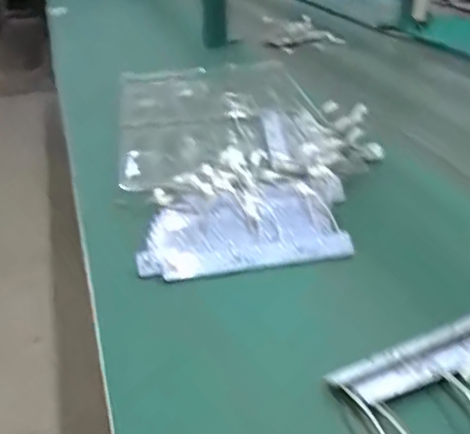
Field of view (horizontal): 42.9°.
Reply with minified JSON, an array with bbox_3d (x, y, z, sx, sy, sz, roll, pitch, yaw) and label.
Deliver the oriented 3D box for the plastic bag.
[{"bbox_3d":[-0.042,-0.204,1.077,0.316,0.047,0.485,-5,30,-5],"label":"plastic bag"}]

